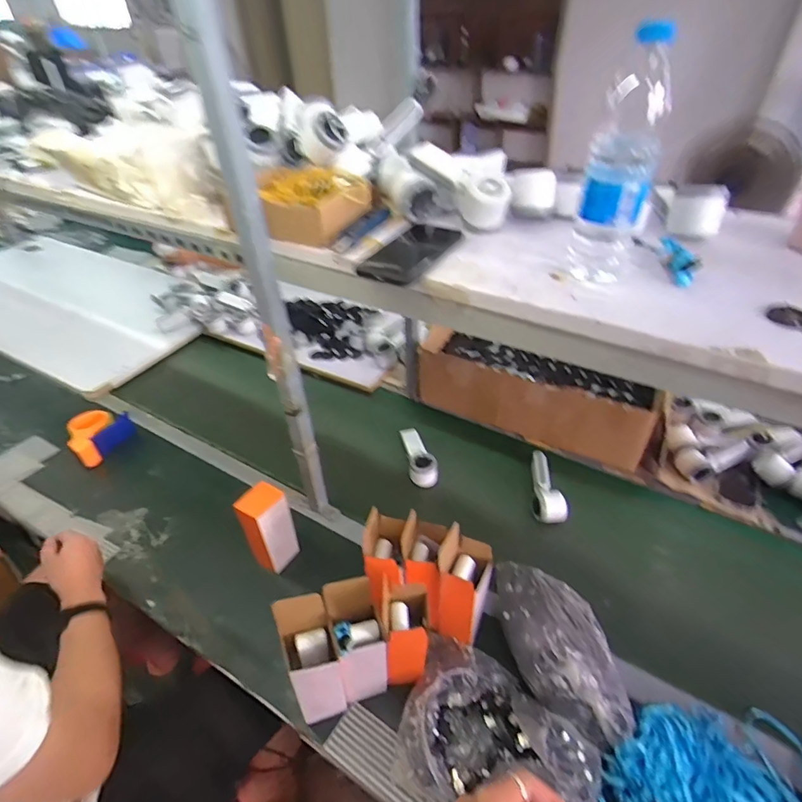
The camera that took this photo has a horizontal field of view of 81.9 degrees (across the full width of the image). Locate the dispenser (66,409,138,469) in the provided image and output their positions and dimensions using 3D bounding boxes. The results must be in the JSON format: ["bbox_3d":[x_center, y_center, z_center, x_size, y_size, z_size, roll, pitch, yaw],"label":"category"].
[{"bbox_3d":[-0.721,0.081,1.120,0.142,0.058,0.138,33,53,32],"label":"dispenser"}]

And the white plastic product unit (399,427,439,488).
[{"bbox_3d":[0.041,0.119,1.091,0.059,0.086,0.177,-8,43,-6],"label":"white plastic product unit"}]

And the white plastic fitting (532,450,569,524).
[{"bbox_3d":[0.321,0.187,1.010,0.062,0.069,0.186,5,43,8],"label":"white plastic fitting"}]

